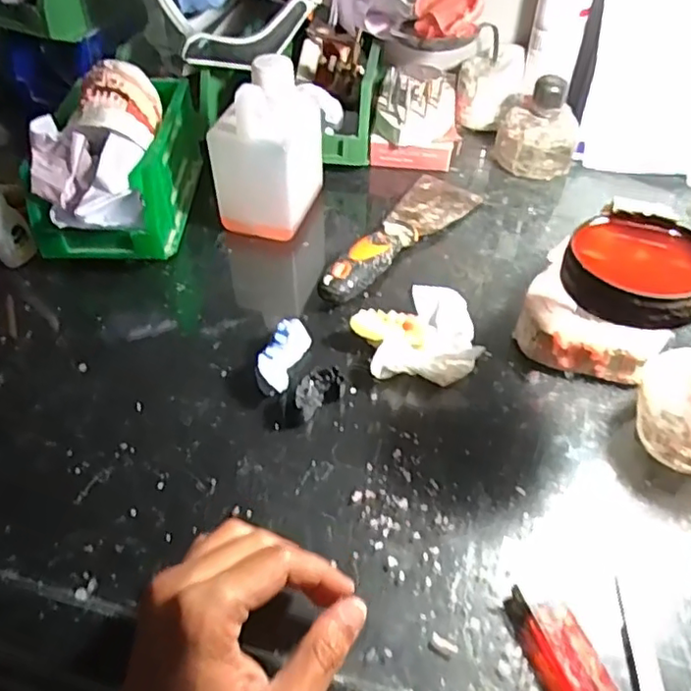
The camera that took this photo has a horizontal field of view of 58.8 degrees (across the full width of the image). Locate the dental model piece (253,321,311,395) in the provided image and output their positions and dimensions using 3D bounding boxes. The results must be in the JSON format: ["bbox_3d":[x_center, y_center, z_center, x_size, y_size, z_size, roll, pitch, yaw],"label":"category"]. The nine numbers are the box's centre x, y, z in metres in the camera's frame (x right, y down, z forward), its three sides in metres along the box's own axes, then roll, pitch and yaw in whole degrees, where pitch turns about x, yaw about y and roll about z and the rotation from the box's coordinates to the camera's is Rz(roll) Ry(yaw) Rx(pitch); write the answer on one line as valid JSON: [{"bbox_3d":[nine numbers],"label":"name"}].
[{"bbox_3d":[-0.045,0.007,0.437,0.022,0.025,0.058,17,51,14],"label":"dental model piece"}]

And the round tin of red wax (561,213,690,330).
[{"bbox_3d":[0.155,-0.044,0.321,0.071,0.017,0.081,21,52,18],"label":"round tin of red wax"}]

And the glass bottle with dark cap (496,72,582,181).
[{"bbox_3d":[0.188,-0.209,0.592,0.075,0.086,0.071,15,50,13],"label":"glass bottle with dark cap"}]

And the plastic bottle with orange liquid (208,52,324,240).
[{"bbox_3d":[-0.064,-0.167,0.517,0.065,0.116,0.092,15,50,13],"label":"plastic bottle with orange liquid"}]

